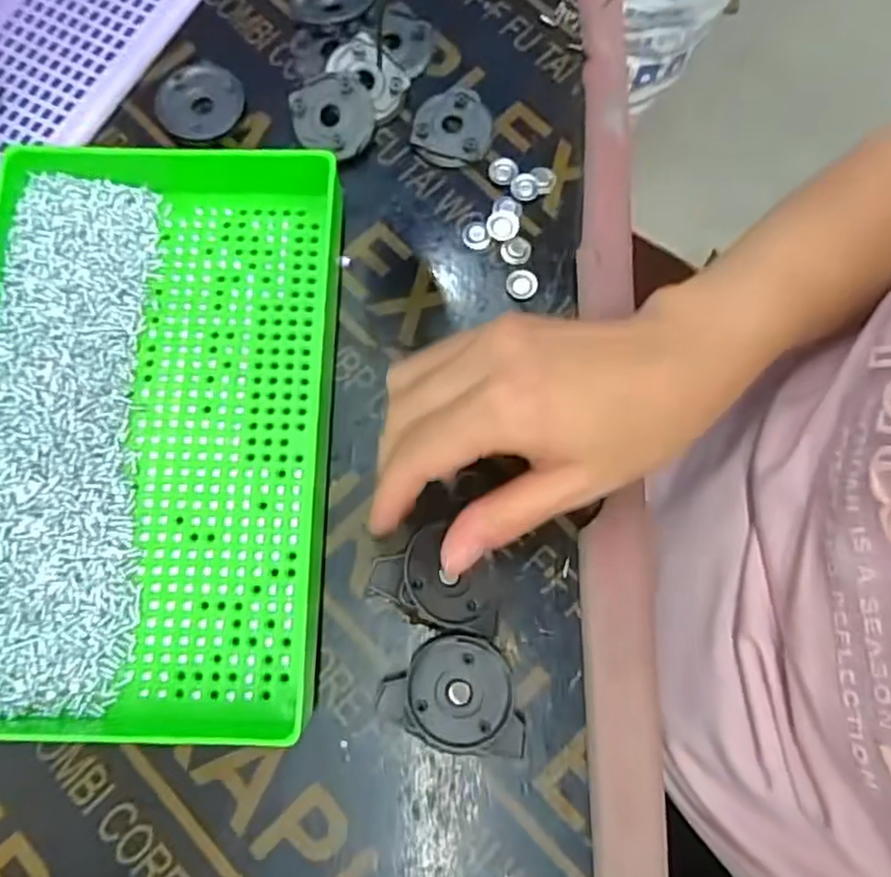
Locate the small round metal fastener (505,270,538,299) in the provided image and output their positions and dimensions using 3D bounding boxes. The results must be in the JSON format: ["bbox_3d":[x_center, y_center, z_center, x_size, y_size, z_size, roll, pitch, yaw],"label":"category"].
[{"bbox_3d":[0.037,-0.074,0.317,0.015,0.004,0.014,0,77,0],"label":"small round metal fastener"}]

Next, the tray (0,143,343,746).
[{"bbox_3d":[-0.126,-0.005,0.286,0.149,0.037,0.245,1,77,0],"label":"tray"}]

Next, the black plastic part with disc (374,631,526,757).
[{"bbox_3d":[0.002,0.102,0.265,0.055,0.011,0.045,0,51,-7],"label":"black plastic part with disc"}]

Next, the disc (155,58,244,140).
[{"bbox_3d":[-0.123,-0.170,0.334,0.042,0.008,0.043,0,77,0],"label":"disc"}]

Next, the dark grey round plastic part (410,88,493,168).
[{"bbox_3d":[0.005,-0.156,0.334,0.038,0.006,0.042,28,79,6],"label":"dark grey round plastic part"}]

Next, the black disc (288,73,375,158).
[{"bbox_3d":[-0.056,-0.159,0.328,0.039,0.012,0.039,1,97,9],"label":"black disc"}]

